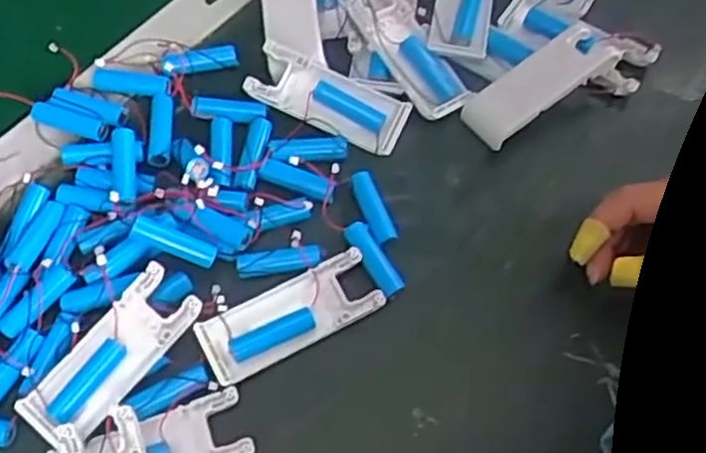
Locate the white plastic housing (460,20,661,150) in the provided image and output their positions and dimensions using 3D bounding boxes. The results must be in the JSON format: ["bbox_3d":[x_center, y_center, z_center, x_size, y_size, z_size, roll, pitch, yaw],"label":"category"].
[{"bbox_3d":[0.145,-0.102,0.507,0.146,0.027,0.049,-26,68,-13],"label":"white plastic housing"}]

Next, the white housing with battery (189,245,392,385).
[{"bbox_3d":[-0.035,0.053,0.439,0.105,0.012,0.039,-26,68,-12],"label":"white housing with battery"}]

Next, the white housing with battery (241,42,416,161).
[{"bbox_3d":[-0.015,-0.088,0.500,0.104,0.020,0.043,23,67,10],"label":"white housing with battery"}]

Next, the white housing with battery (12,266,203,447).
[{"bbox_3d":[-0.134,0.072,0.418,0.039,0.025,0.103,36,69,15],"label":"white housing with battery"}]

